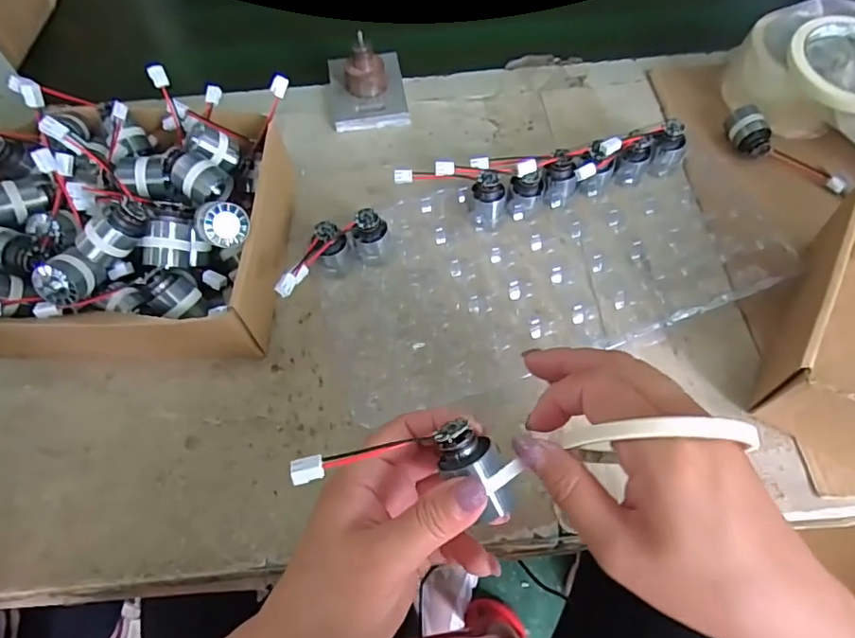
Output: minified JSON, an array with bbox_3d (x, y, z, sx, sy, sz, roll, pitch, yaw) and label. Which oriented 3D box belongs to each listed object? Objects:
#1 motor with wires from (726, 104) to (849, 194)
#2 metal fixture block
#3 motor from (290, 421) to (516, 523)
[{"bbox_3d":[0.302,-0.143,0.455,0.106,0.026,0.030,38,68,22],"label":"motor with wires"},{"bbox_3d":[-0.059,-0.230,0.507,0.072,0.051,0.094,-9,61,-3],"label":"metal fixture block"},{"bbox_3d":[-0.009,0.067,0.241,0.099,0.021,0.037,4,62,-5],"label":"motor"}]

